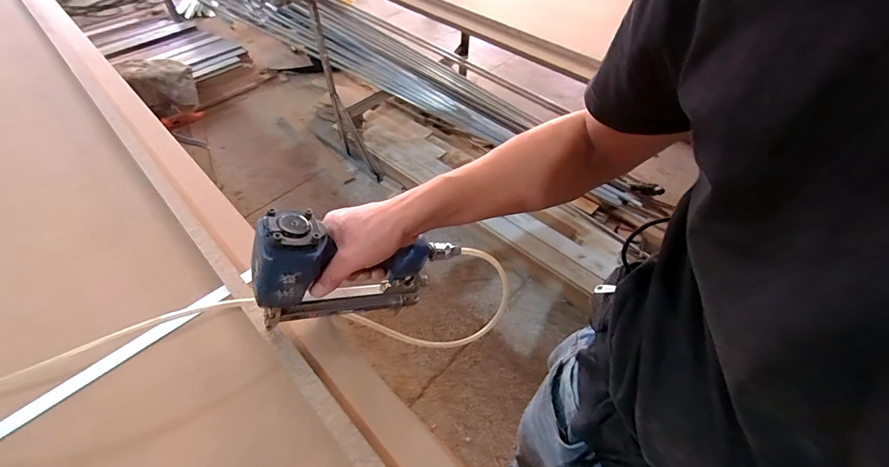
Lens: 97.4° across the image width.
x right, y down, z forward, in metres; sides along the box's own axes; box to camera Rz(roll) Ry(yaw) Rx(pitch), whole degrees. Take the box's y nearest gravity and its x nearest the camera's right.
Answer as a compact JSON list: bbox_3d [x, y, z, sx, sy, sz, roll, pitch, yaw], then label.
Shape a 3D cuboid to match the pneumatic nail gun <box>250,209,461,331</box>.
[{"bbox_3d":[-0.119,0.051,0.499,0.258,0.181,0.068,-1,48,-42],"label":"pneumatic nail gun"}]

